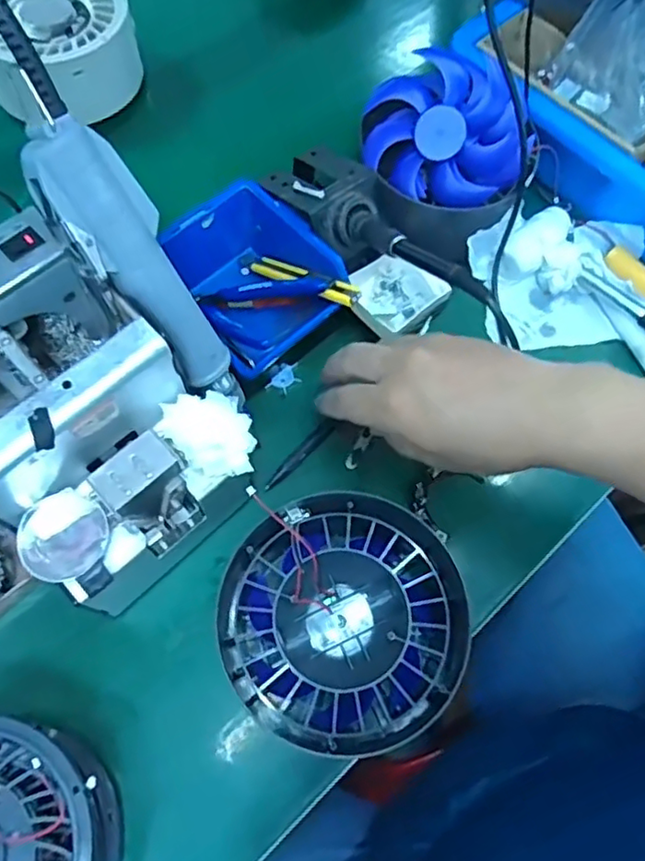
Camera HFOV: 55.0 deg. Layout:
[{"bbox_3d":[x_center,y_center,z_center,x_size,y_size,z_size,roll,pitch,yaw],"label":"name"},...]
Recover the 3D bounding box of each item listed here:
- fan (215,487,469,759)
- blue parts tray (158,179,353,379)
[{"bbox_3d":[0.015,0.115,0.378,0.144,0.058,0.143,-21,68,-11],"label":"fan"},{"bbox_3d":[-0.055,-0.111,0.471,0.110,0.061,0.128,-37,72,-16],"label":"blue parts tray"}]

